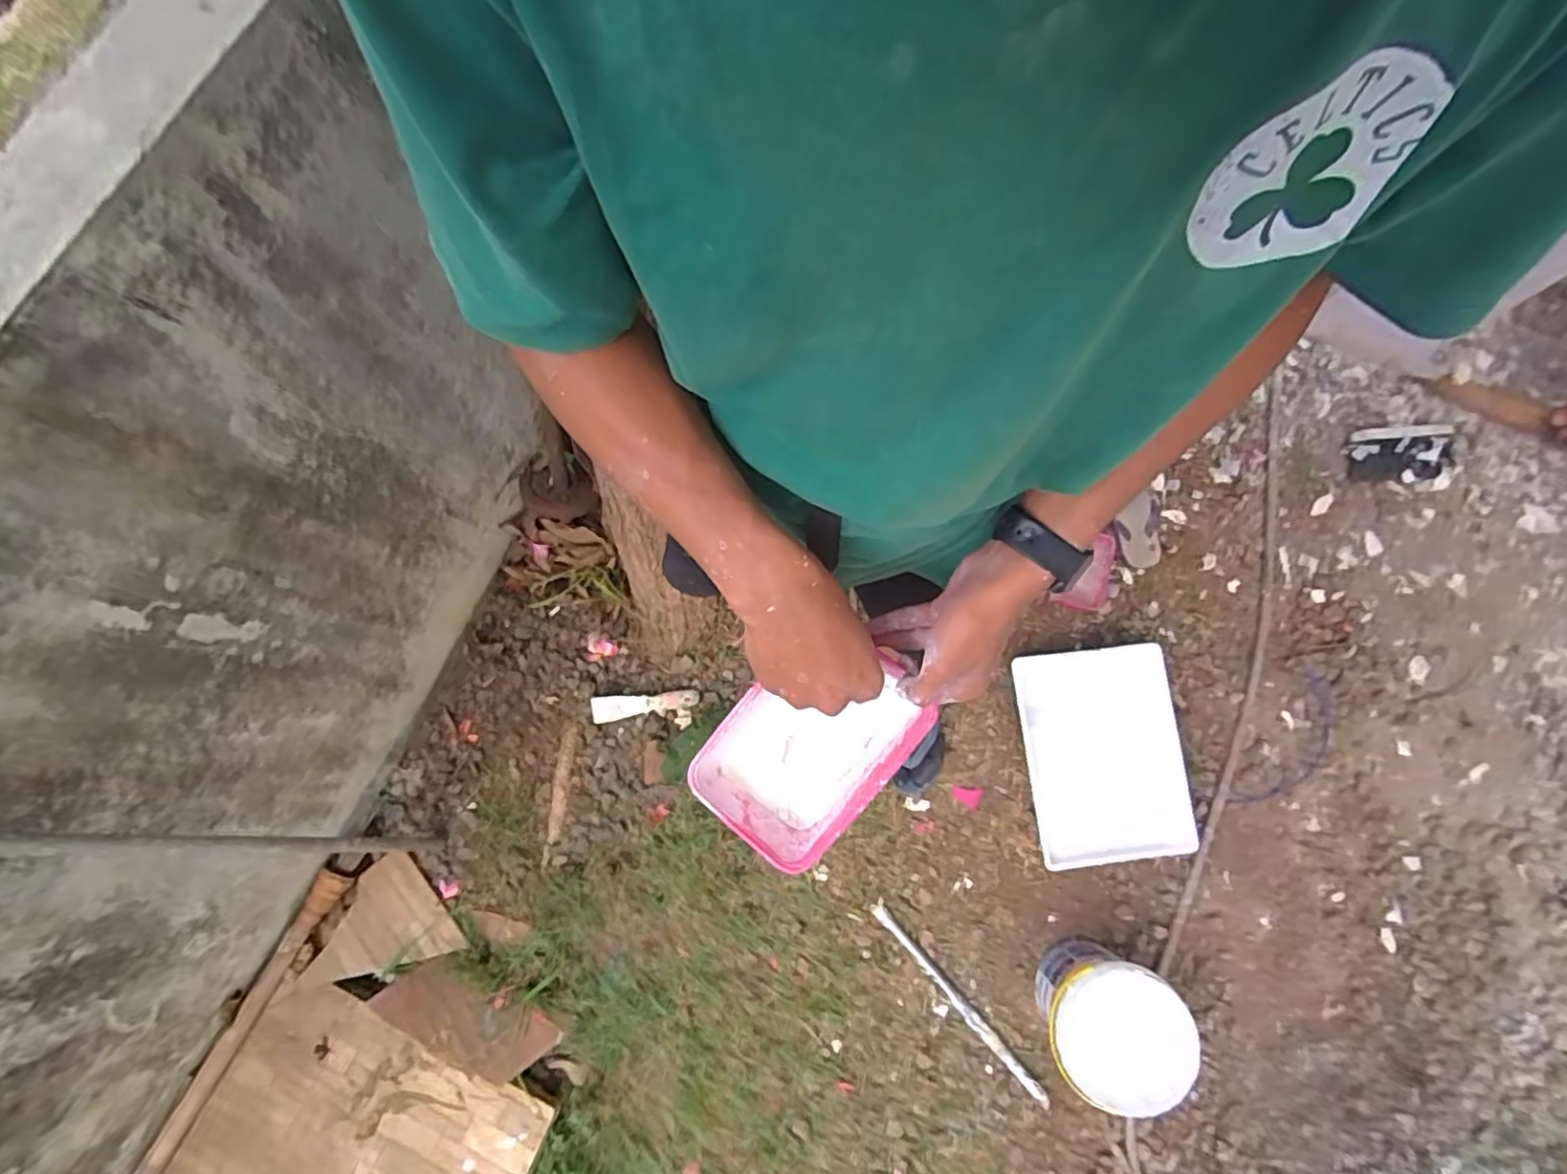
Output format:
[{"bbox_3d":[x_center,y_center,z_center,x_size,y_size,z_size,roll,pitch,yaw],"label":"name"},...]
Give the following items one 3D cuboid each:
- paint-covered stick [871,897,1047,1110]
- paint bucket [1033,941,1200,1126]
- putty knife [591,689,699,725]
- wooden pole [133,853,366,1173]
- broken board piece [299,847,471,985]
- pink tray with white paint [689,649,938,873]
[{"bbox_3d":[0.314,0.748,1.209,0.025,0.015,0.430,-41,81,-9],"label":"paint-covered stick"},{"bbox_3d":[0.532,0.723,1.120,0.202,0.205,0.198,0,77,-1],"label":"paint bucket"},{"bbox_3d":[-0.274,0.232,1.307,0.210,0.022,0.049,-4,77,-2],"label":"putty knife"},{"bbox_3d":[-0.960,0.784,1.157,0.045,0.040,0.669,26,78,5],"label":"wooden pole"},{"bbox_3d":[-0.761,0.653,1.239,0.242,0.022,0.214,-39,80,-9],"label":"broken board piece"},{"bbox_3d":[0.020,0.118,0.514,0.120,0.061,0.173,40,96,4],"label":"pink tray with white paint"}]

